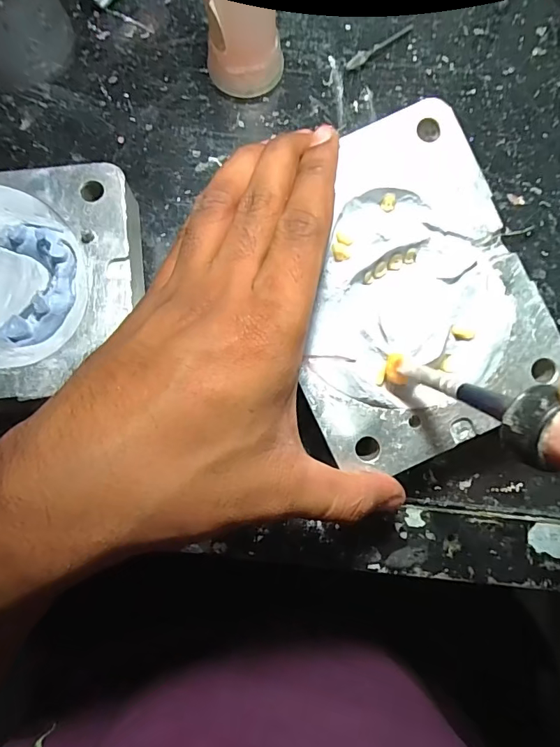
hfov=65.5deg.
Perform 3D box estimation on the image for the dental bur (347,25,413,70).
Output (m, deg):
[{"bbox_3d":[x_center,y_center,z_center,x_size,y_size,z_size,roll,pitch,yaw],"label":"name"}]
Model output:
[{"bbox_3d":[0.060,-0.196,0.259,0.051,0.006,0.006,-41,82,-7],"label":"dental bur"}]

